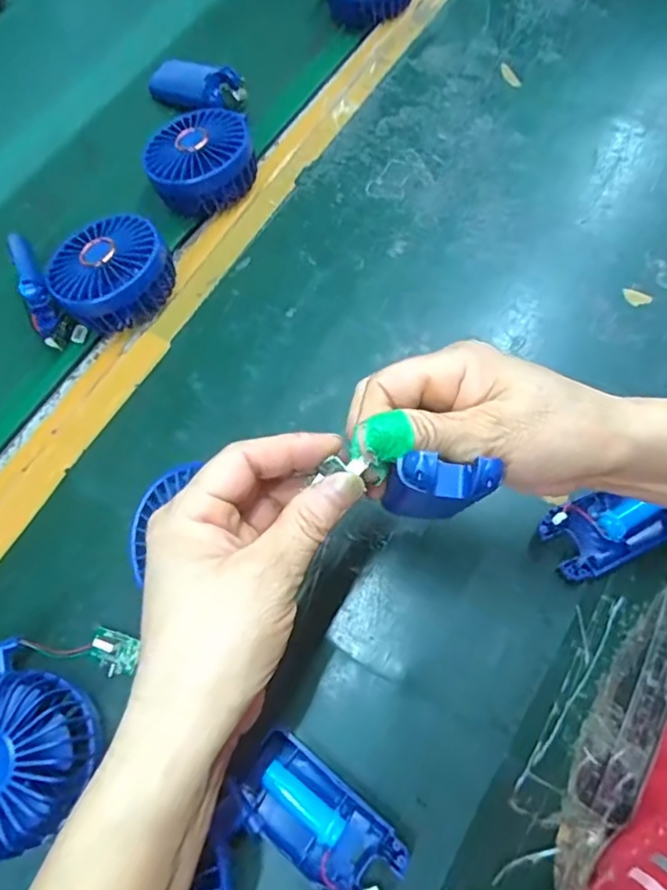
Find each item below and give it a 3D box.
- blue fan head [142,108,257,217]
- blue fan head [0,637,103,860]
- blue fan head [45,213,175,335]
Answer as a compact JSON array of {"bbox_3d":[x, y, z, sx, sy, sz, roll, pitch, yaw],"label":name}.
[{"bbox_3d":[-0.108,-0.231,0.481,0.084,0.039,0.085,-1,68,3],"label":"blue fan head"},{"bbox_3d":[-0.166,0.161,0.307,0.084,0.042,0.087,-1,68,3],"label":"blue fan head"},{"bbox_3d":[-0.163,-0.127,0.438,0.085,0.042,0.085,-1,68,3],"label":"blue fan head"}]

